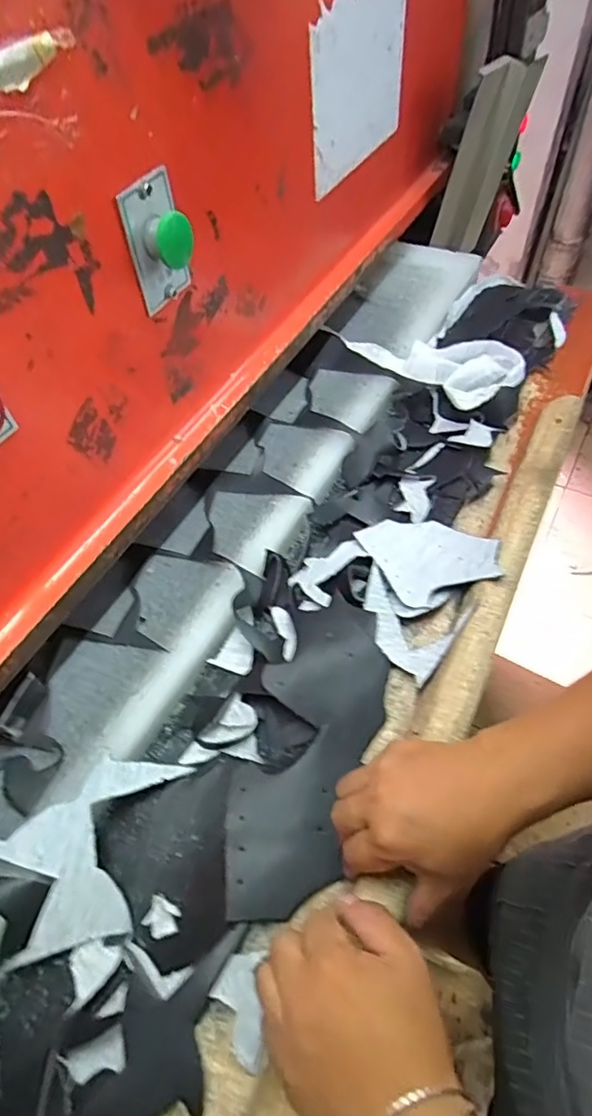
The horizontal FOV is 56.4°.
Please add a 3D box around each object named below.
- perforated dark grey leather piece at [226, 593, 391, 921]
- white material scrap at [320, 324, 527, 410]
[{"bbox_3d":[0.012,0.145,0.452,0.096,0.024,0.257,13,54,15],"label":"perforated dark grey leather piece"},{"bbox_3d":[0.173,-0.269,0.724,0.112,0.036,0.255,-37,58,-22],"label":"white material scrap"}]

